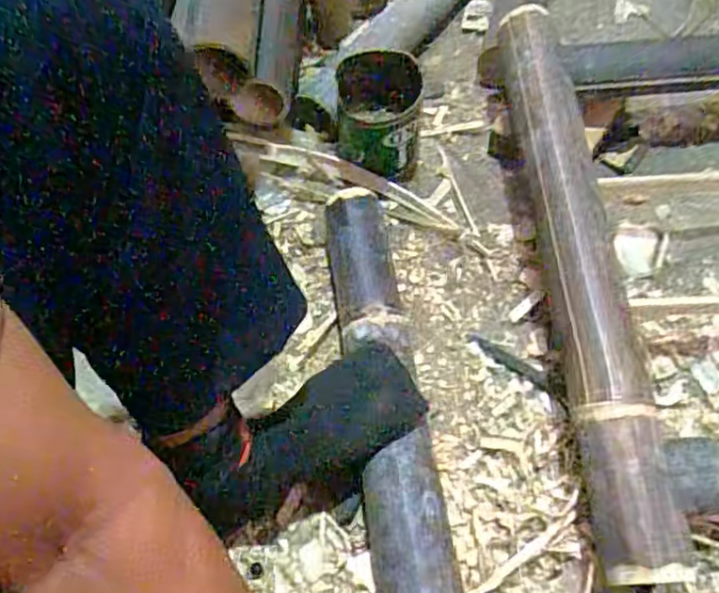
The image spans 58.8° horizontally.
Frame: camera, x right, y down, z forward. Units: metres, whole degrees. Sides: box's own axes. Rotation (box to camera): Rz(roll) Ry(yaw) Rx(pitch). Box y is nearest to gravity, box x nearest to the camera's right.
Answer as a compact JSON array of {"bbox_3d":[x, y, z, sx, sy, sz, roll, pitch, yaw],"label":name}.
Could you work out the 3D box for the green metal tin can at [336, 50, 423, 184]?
[{"bbox_3d":[0.022,-0.215,0.771,0.100,0.132,0.104,-1,63,2],"label":"green metal tin can"}]

